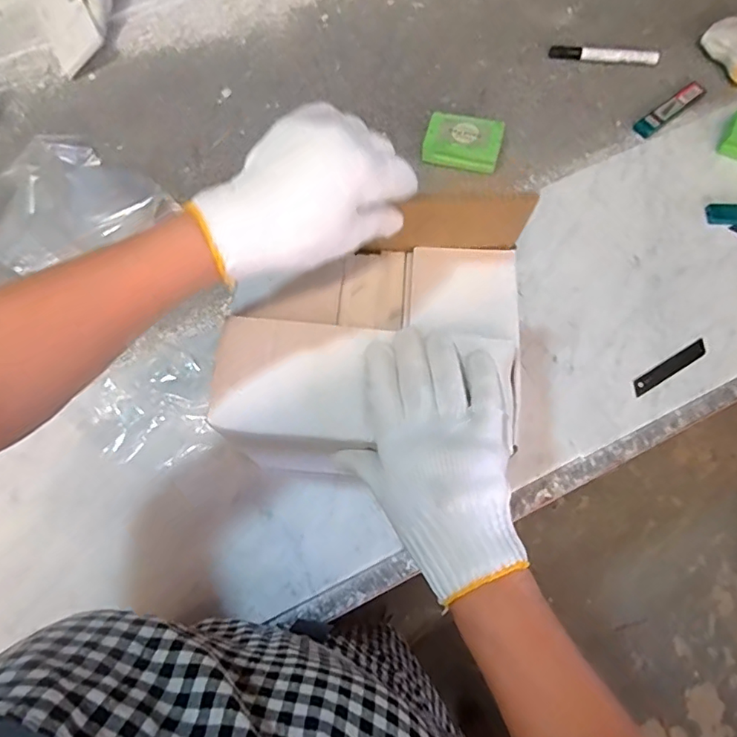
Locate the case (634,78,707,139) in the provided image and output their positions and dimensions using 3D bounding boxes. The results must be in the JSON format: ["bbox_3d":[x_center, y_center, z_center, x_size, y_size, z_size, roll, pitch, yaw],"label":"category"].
[{"bbox_3d":[0.400,-0.345,0.688,0.125,0.011,0.027,-38,72,-12],"label":"case"}]

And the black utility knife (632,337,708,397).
[{"bbox_3d":[0.322,-0.001,0.559,0.098,0.004,0.016,-29,77,-10],"label":"black utility knife"}]

